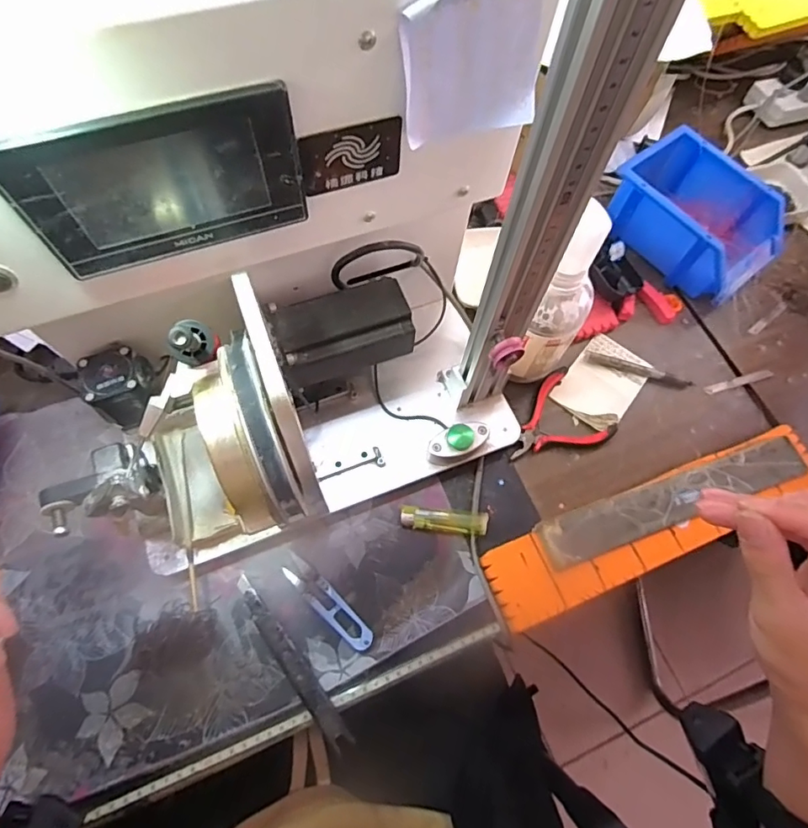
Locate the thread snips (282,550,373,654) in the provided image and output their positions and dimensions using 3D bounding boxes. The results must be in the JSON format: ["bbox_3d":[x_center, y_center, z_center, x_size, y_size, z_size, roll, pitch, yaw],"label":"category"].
[{"bbox_3d":[-0.067,0.163,0.439,0.100,0.012,0.023,41,72,13],"label":"thread snips"}]

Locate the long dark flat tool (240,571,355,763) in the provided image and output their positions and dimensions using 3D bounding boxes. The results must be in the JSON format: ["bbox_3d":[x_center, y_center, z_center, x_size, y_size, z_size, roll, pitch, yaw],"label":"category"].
[{"bbox_3d":[-0.093,0.201,0.413,0.016,0.014,0.155,-34,74,-15],"label":"long dark flat tool"}]

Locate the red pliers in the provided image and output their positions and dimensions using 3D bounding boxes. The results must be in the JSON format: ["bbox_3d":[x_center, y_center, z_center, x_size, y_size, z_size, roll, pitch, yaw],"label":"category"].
[{"bbox_3d":[0.149,0.010,0.511,0.105,0.015,0.086,-29,72,-14],"label":"red pliers"}]

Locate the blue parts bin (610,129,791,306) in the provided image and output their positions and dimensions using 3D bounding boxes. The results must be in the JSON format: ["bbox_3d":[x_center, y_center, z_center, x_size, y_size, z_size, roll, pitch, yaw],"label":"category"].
[{"bbox_3d":[0.334,-0.219,0.574,0.119,0.073,0.169,-37,74,-16],"label":"blue parts bin"}]

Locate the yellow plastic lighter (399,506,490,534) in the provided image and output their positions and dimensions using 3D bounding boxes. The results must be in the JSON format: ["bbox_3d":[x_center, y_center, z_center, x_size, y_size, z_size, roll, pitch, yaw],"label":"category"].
[{"bbox_3d":[0.037,0.099,0.468,0.079,0.014,0.019,6,68,-1],"label":"yellow plastic lighter"}]

